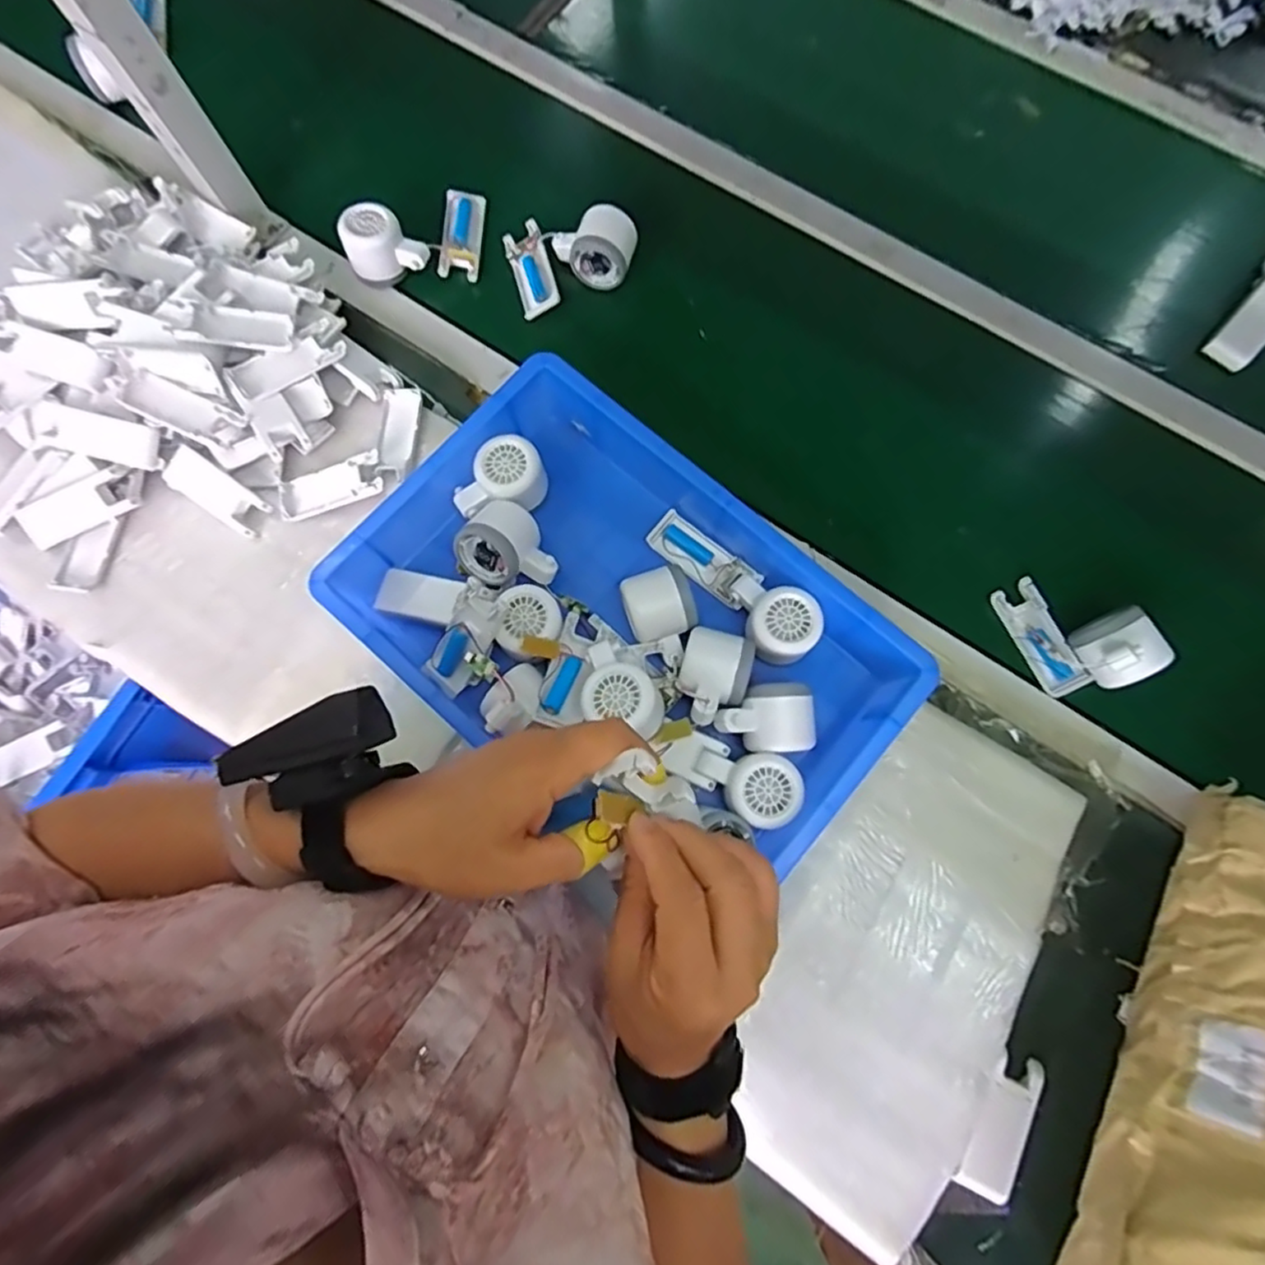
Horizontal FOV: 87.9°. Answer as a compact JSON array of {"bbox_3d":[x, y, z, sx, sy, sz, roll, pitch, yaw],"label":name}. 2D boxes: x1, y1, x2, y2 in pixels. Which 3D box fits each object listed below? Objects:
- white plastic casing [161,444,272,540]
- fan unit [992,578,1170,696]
[{"bbox_3d":[-0.389,-0.131,0.612,0.099,0.017,0.039,33,80,8],"label":"white plastic casing"},{"bbox_3d":[0.380,-0.003,0.555,0.080,0.065,0.115,-35,79,-7],"label":"fan unit"}]

